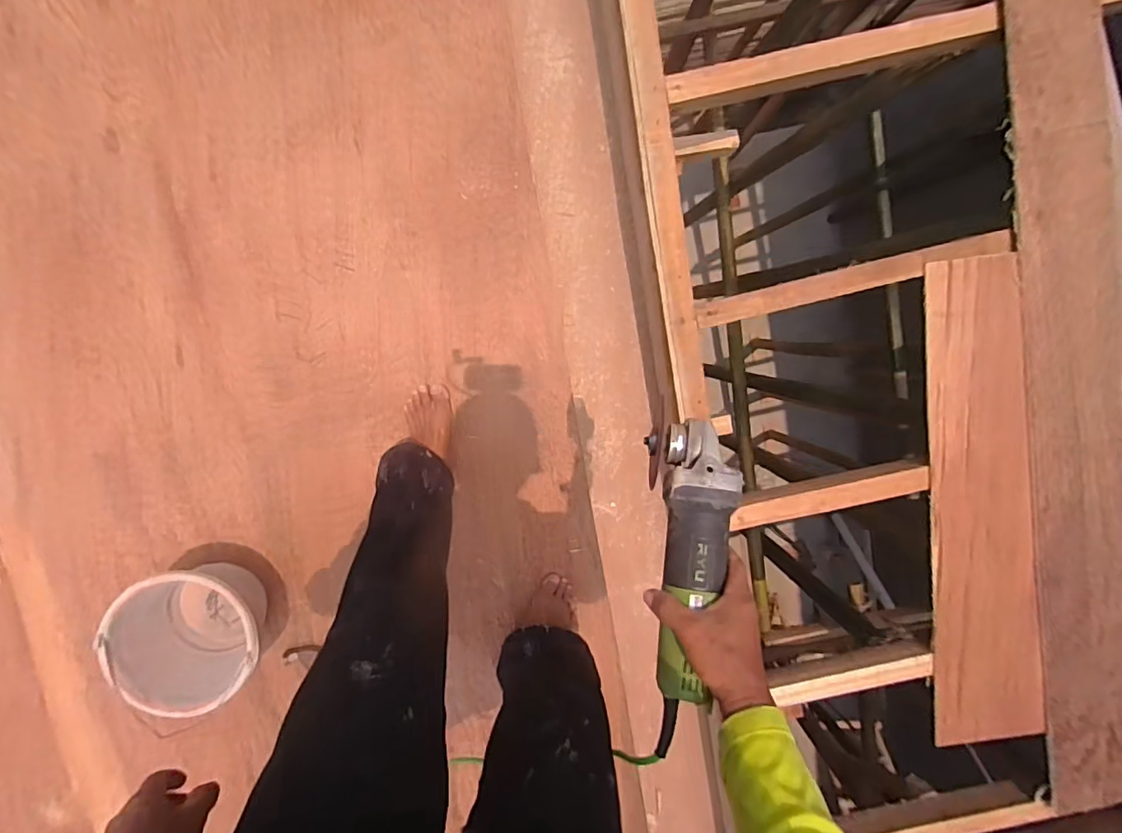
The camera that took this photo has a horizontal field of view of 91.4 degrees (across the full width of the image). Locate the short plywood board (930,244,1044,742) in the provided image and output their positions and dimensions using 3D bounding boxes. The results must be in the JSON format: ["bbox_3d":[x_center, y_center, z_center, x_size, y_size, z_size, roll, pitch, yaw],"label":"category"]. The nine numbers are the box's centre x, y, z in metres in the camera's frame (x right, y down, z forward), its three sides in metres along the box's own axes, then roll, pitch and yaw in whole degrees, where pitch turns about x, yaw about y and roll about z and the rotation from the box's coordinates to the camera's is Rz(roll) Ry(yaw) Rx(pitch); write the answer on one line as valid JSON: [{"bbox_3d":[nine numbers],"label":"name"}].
[{"bbox_3d":[0.890,0.210,1.140,0.240,0.027,1.037,-8,101,1],"label":"short plywood board"}]

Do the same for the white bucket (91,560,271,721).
[{"bbox_3d":[-0.653,0.386,0.972,0.236,0.180,0.231,-36,96,2],"label":"white bucket"}]

